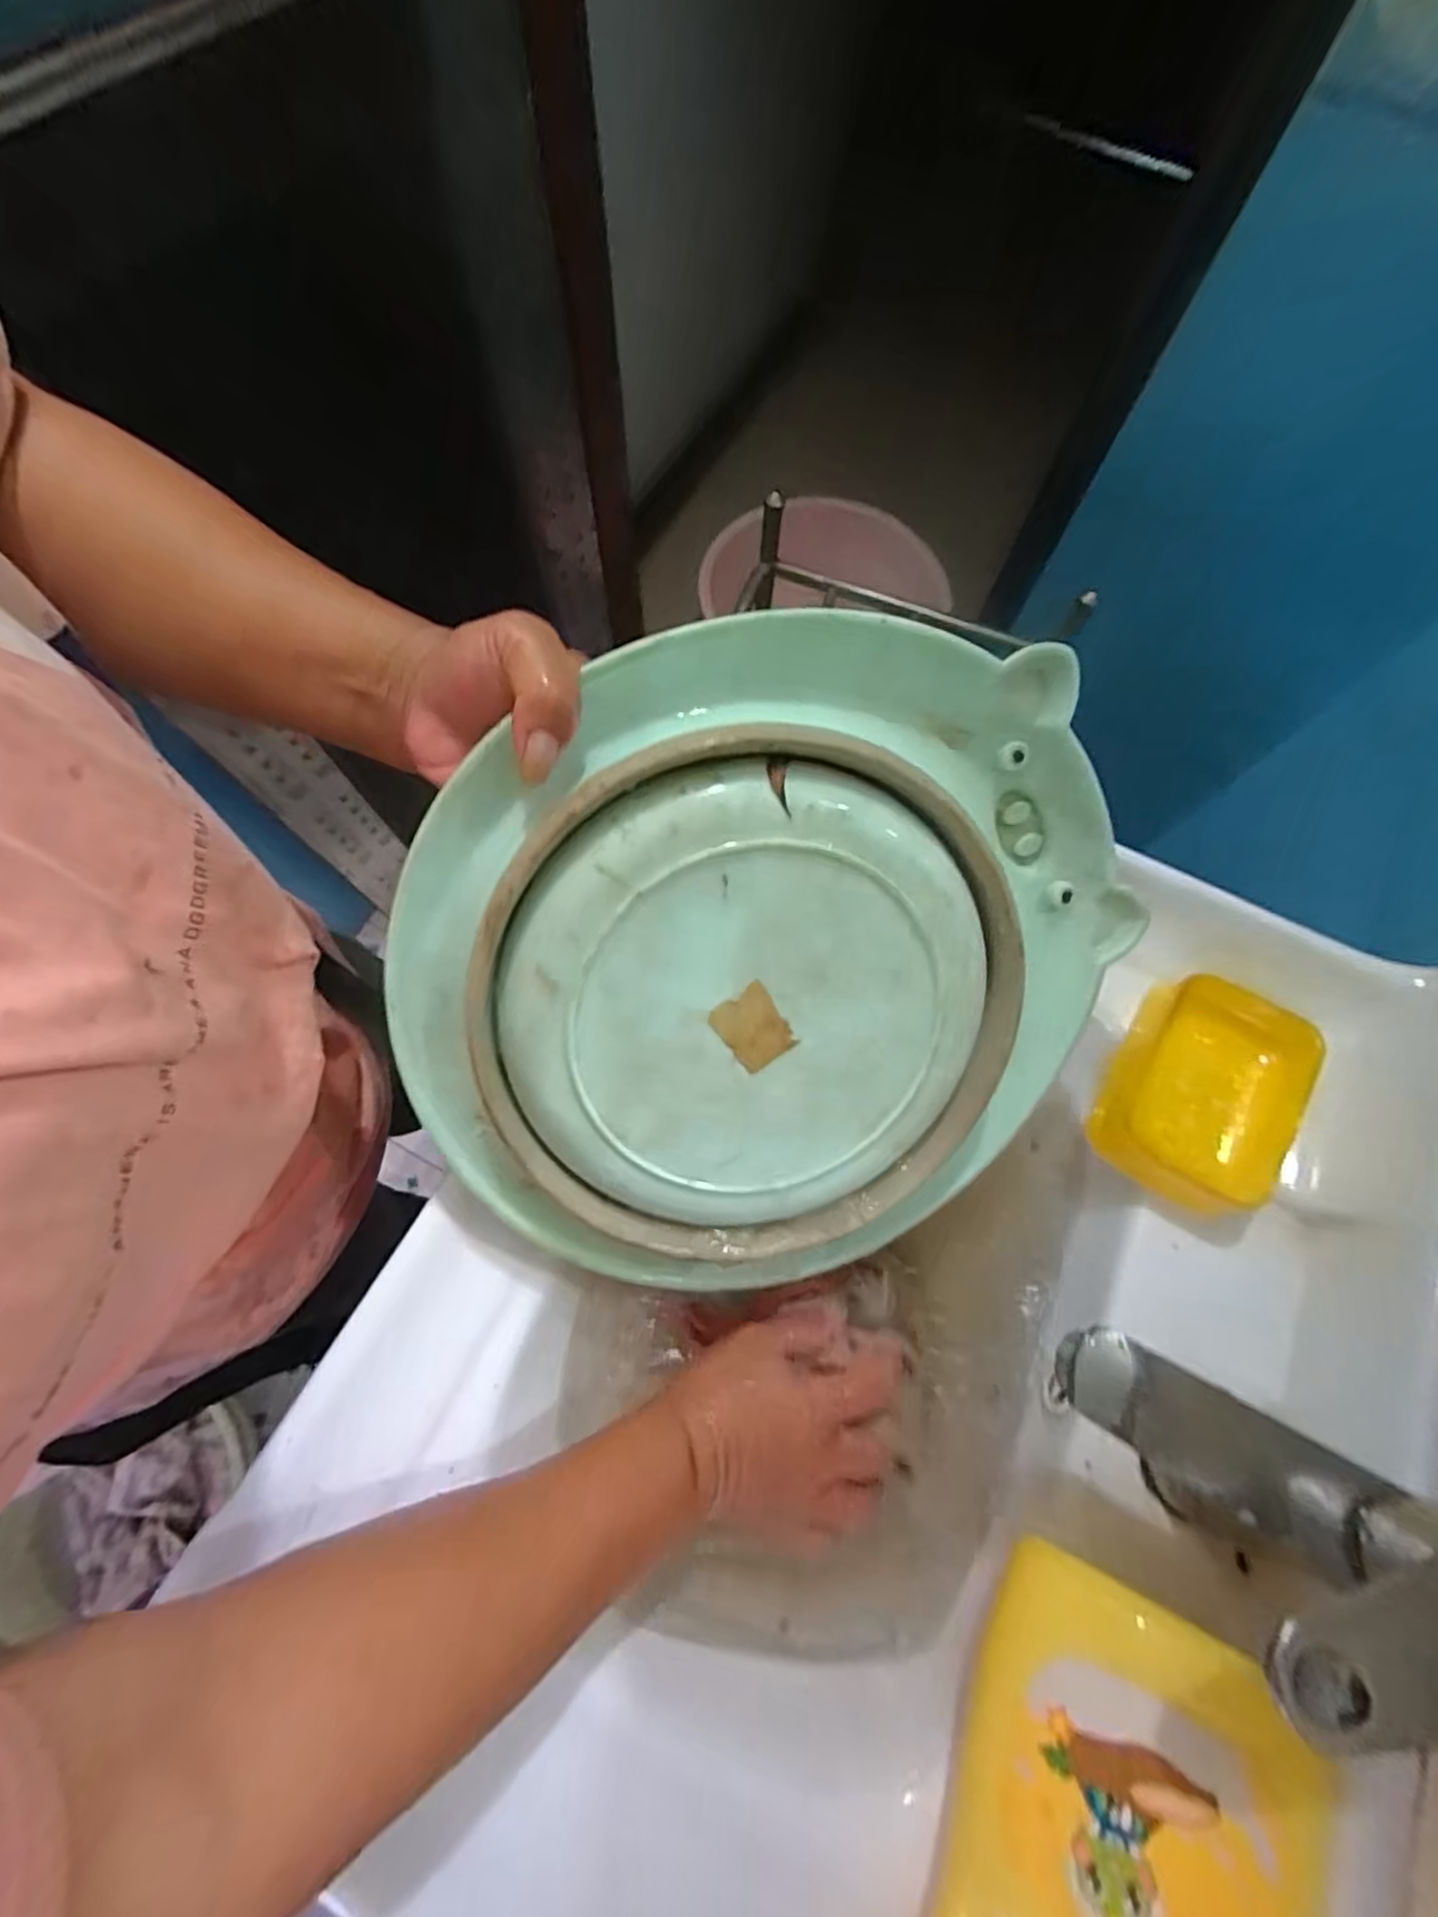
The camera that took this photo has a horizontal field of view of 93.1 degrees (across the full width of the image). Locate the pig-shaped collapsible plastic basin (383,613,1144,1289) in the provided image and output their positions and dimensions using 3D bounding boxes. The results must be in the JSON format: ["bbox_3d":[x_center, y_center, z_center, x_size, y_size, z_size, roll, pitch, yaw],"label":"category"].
[{"bbox_3d":[0.029,0.013,0.315,0.331,0.043,0.294,-32,111,-3],"label":"pig-shaped collapsible plastic basin"}]

